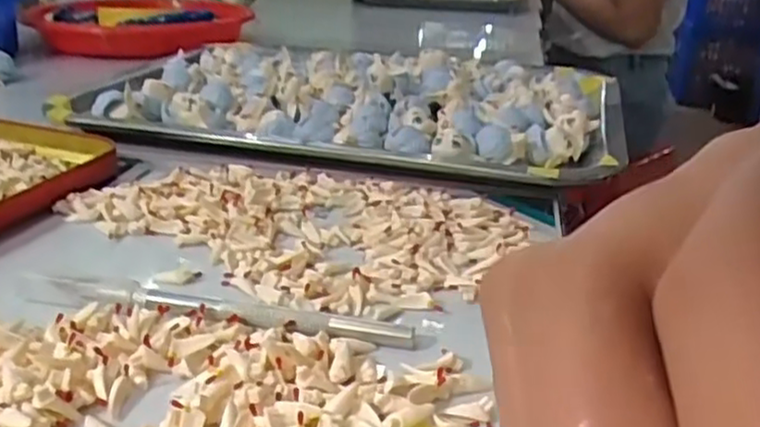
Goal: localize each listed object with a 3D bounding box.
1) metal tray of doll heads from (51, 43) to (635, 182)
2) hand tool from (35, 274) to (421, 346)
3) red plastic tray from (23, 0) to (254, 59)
[{"bbox_3d":[-0.012,-0.085,0.494,0.344,0.032,0.256,7,24,12],"label":"metal tray of doll heads"},{"bbox_3d":[-0.058,0.033,0.252,0.139,0.005,0.009,5,23,8],"label":"hand tool"},{"bbox_3d":[-0.229,-0.192,0.719,0.187,0.032,0.196,2,24,-2],"label":"red plastic tray"}]

